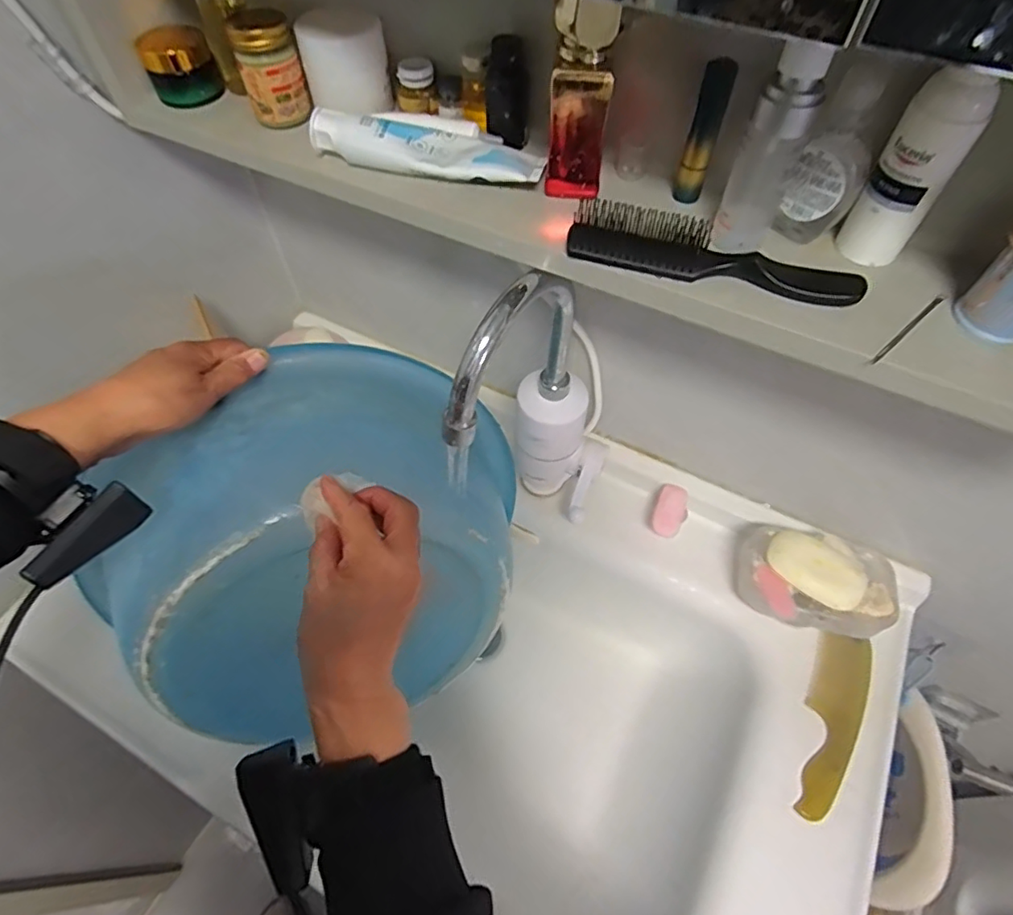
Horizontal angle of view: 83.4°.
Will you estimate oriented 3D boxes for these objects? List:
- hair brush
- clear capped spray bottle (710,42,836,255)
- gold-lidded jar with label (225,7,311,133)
[{"bbox_3d":[0.120,-0.117,0.334,0.165,0.020,0.039,16,59,10],"label":"hair brush"},{"bbox_3d":[0.140,-0.160,0.303,0.030,0.093,0.035,22,60,13],"label":"clear capped spray bottle"},{"bbox_3d":[-0.169,-0.279,0.410,0.043,0.063,0.036,-17,59,-11],"label":"gold-lidded jar with label"}]

